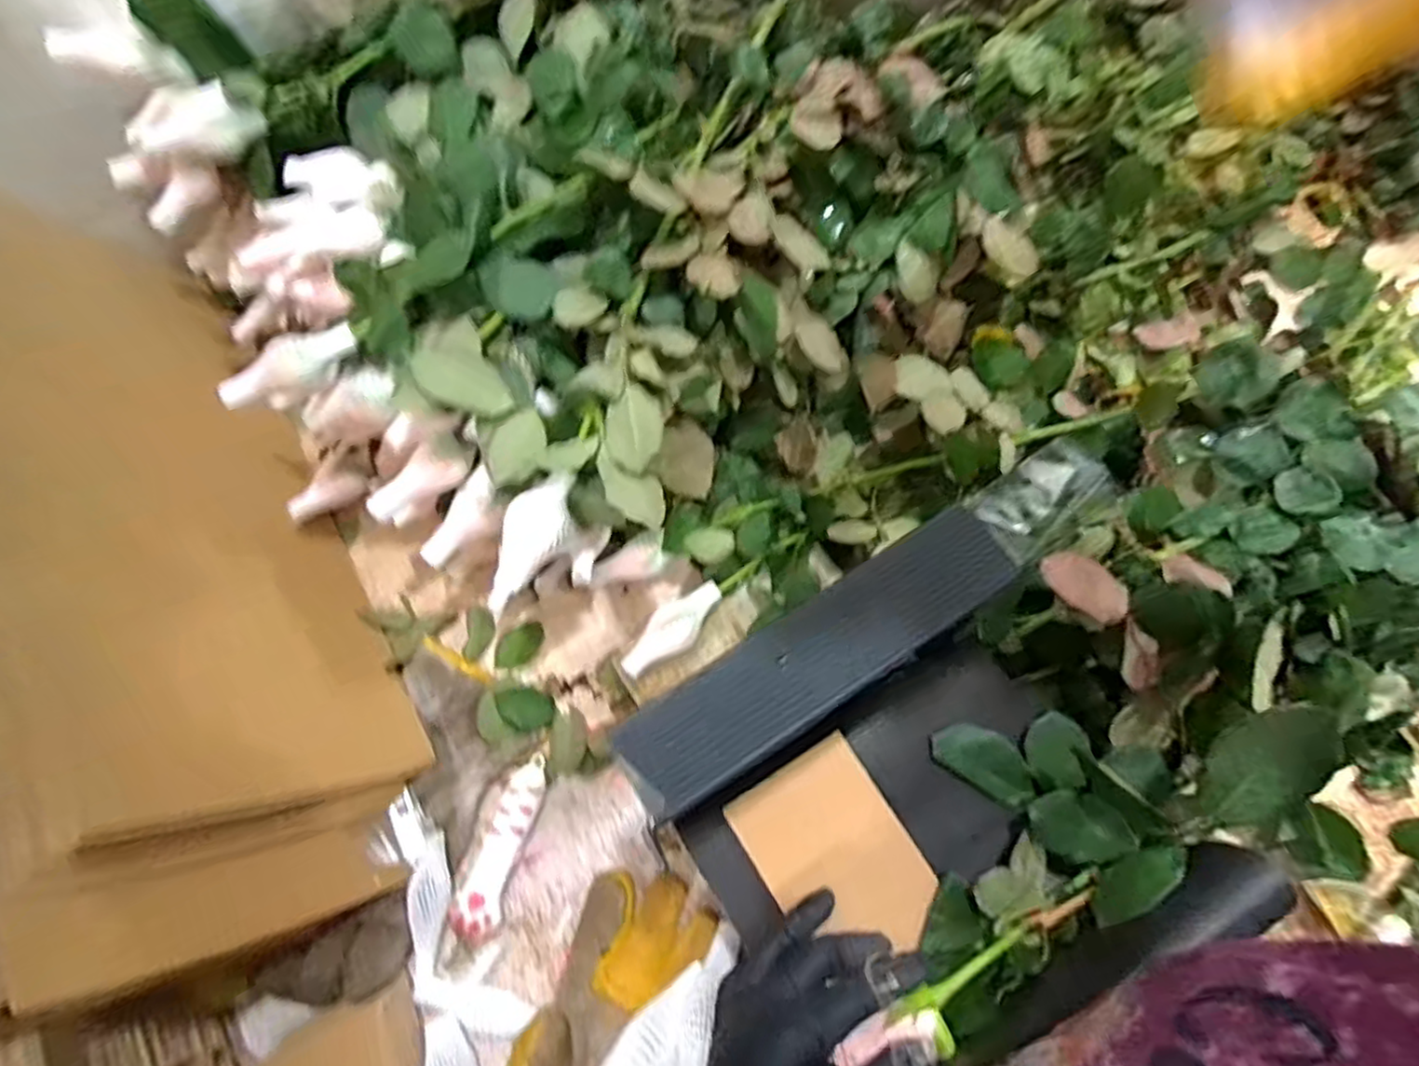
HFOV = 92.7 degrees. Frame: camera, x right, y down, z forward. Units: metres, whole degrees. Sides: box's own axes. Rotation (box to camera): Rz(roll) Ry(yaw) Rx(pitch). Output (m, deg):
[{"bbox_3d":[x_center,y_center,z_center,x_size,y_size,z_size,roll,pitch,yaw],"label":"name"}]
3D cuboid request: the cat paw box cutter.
[{"bbox_3d":[-0.146,0.218,0.478,0.033,0.012,0.119,13,68,7],"label":"cat paw box cutter"}]

